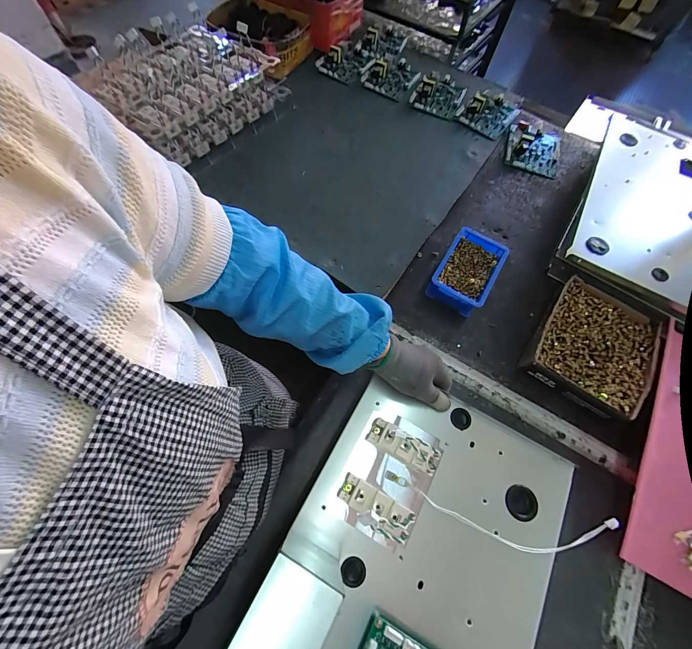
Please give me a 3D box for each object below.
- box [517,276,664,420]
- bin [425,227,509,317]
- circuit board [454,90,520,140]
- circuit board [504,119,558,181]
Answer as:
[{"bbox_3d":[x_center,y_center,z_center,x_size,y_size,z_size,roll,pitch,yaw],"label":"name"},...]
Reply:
[{"bbox_3d":[0.434,0.041,0.550,0.186,0.050,0.204,32,68,11],"label":"box"},{"bbox_3d":[0.234,-0.100,0.606,0.101,0.060,0.150,31,67,11],"label":"bin"},{"bbox_3d":[0.385,-0.577,0.841,0.131,0.032,0.157,35,68,12],"label":"circuit board"},{"bbox_3d":[0.471,-0.445,0.786,0.135,0.031,0.150,20,66,6],"label":"circuit board"}]

